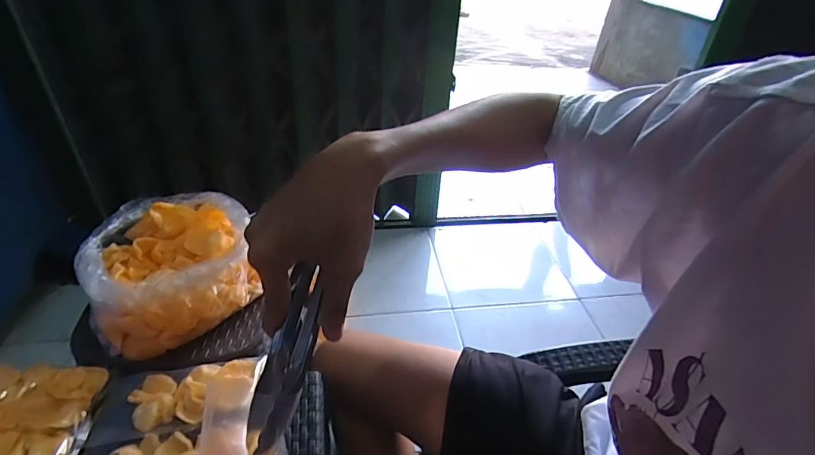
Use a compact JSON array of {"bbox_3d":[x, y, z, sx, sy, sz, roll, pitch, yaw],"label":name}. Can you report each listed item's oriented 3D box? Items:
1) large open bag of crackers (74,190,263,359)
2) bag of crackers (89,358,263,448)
[{"bbox_3d":[-0.330,0.052,0.630,0.199,0.114,0.225,-17,41,-26],"label":"large open bag of crackers"},{"bbox_3d":[-0.270,0.203,0.532,0.182,0.030,0.095,-2,36,-7],"label":"bag of crackers"}]

